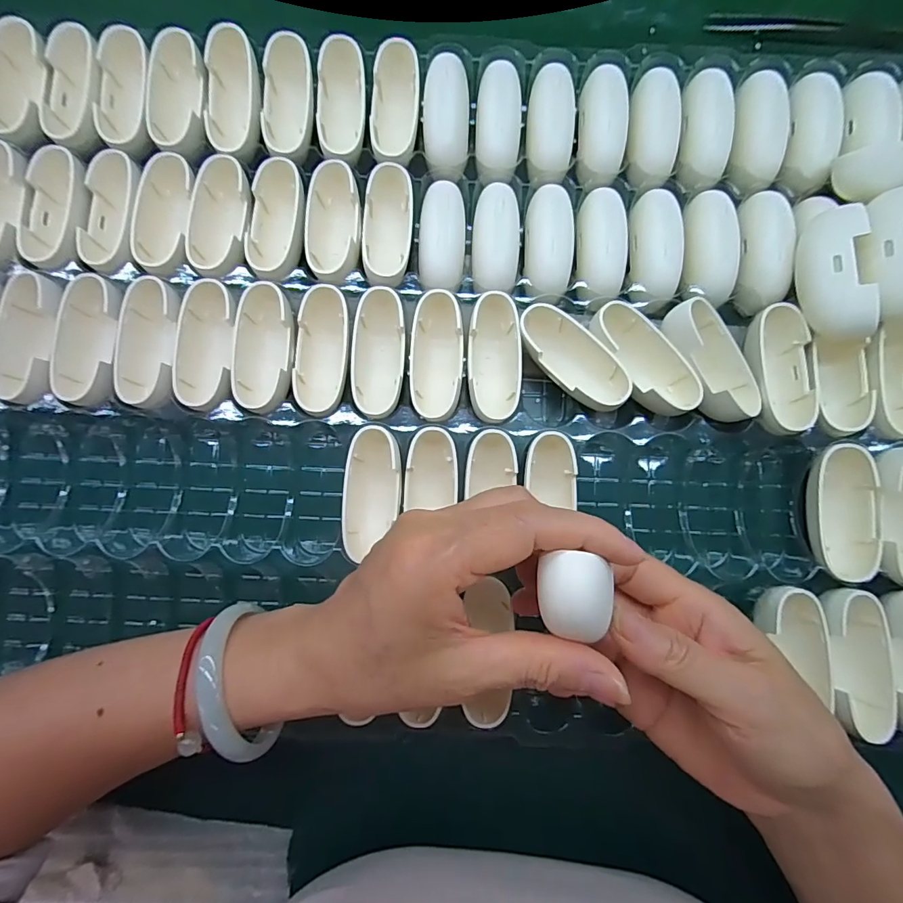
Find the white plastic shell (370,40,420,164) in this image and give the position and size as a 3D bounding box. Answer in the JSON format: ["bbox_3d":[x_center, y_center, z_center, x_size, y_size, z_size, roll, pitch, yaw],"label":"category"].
[{"bbox_3d":[-0.034,-0.199,0.274,0.027,0.017,0.070,4,84,0],"label":"white plastic shell"}]

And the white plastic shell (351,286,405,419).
[{"bbox_3d":[-0.040,-0.056,0.260,0.027,0.024,0.075,7,84,1],"label":"white plastic shell"}]

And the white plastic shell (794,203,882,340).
[{"bbox_3d":[0.198,-0.091,0.243,0.020,0.029,0.065,-3,84,0],"label":"white plastic shell"}]

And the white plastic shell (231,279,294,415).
[{"bbox_3d":[-0.103,-0.057,0.254,0.035,0.026,0.075,-4,74,-2],"label":"white plastic shell"}]

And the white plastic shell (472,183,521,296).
[{"bbox_3d":[0.026,-0.121,0.269,0.027,0.010,0.063,1,84,0],"label":"white plastic shell"}]

